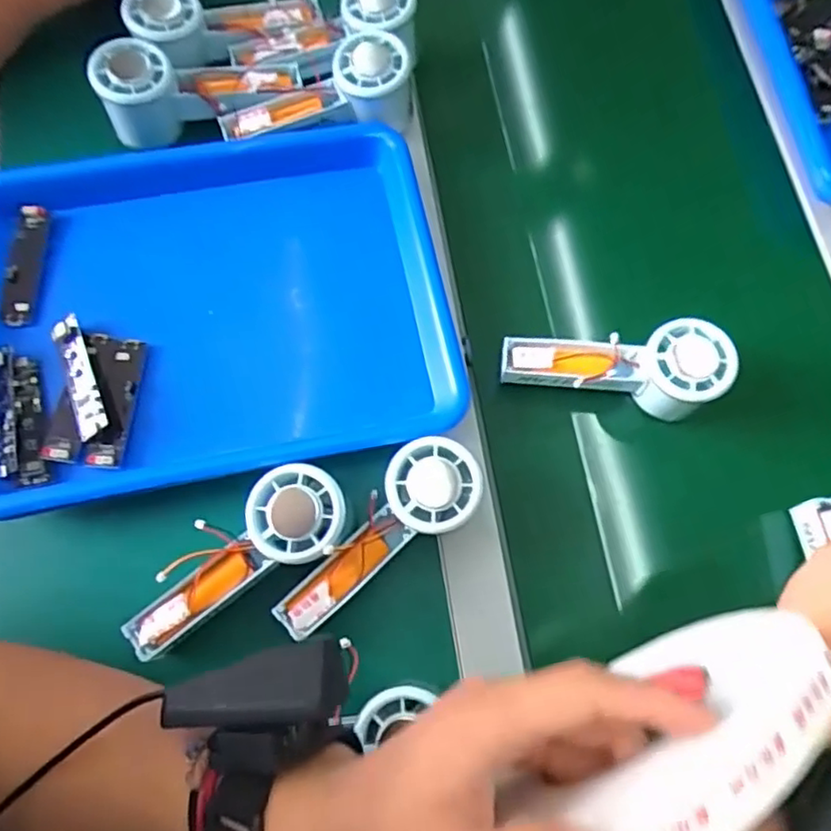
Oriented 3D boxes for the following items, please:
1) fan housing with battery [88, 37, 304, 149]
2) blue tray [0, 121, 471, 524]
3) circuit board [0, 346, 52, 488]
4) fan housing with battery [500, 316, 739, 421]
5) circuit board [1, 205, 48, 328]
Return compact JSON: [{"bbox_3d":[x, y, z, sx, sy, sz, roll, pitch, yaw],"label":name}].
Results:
[{"bbox_3d":[-0.163,-0.253,0.495,0.149,0.061,0.048,-12,73,-5],"label":"fan housing with battery"},{"bbox_3d":[-0.149,-0.072,0.456,0.333,0.049,0.247,-12,73,-5],"label":"blue tray"},{"bbox_3d":[-0.261,0.001,0.420,0.029,0.007,0.094,-10,73,-22],"label":"circuit board"},{"bbox_3d":[0.137,-0.039,0.447,0.146,0.054,0.052,10,72,2],"label":"fan housing with battery"},{"bbox_3d":[-0.280,-0.107,0.458,0.019,0.009,0.091,7,75,-16],"label":"circuit board"}]

